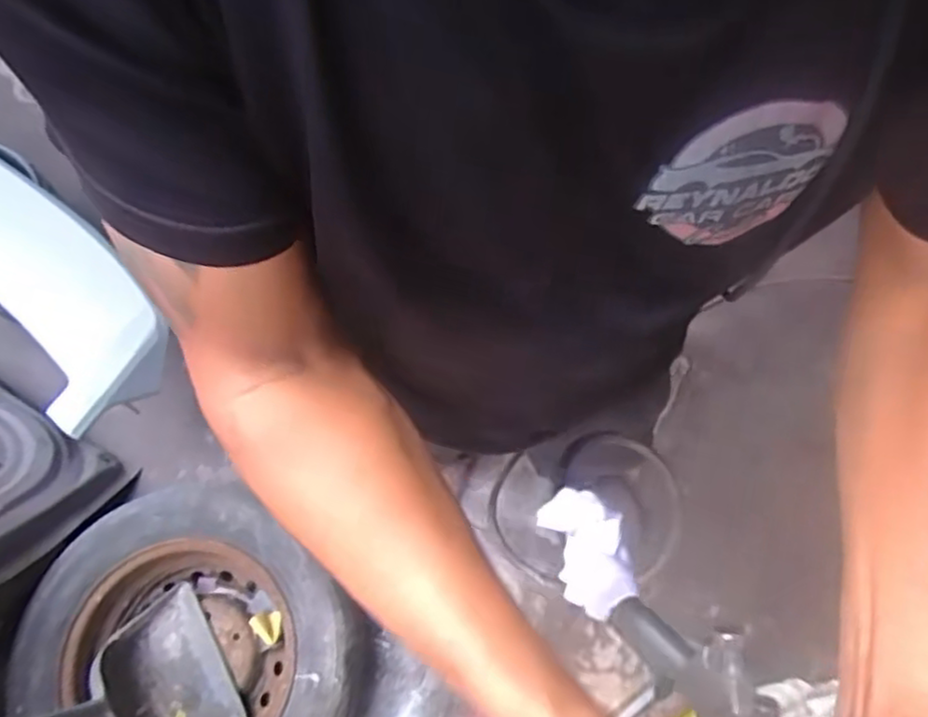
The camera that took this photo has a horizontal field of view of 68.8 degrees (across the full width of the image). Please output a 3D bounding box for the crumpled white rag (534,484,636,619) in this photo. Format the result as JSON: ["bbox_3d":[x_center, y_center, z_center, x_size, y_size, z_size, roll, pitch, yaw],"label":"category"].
[{"bbox_3d":[0.088,0.135,0.482,0.047,0.063,0.085,-15,75,-6],"label":"crumpled white rag"}]

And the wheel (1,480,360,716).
[{"bbox_3d":[-0.483,0.525,1.186,0.558,0.208,0.514,0,74,-2],"label":"wheel"}]

